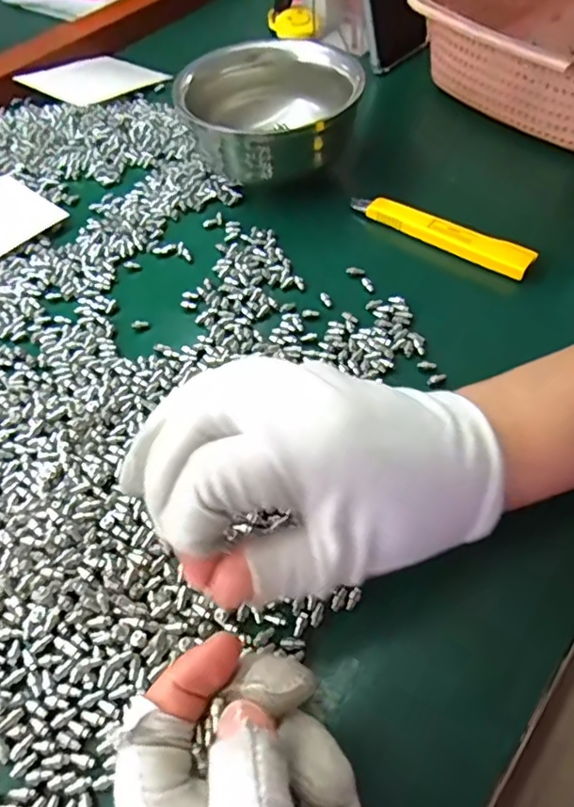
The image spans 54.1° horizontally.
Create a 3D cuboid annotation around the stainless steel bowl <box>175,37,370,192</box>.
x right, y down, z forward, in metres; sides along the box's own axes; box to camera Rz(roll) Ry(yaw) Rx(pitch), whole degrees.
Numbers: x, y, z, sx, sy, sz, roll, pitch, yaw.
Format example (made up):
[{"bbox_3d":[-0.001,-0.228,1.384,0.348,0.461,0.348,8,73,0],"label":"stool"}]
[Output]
[{"bbox_3d":[-0.010,-0.199,0.400,0.123,0.068,0.100,-14,56,-8],"label":"stainless steel bowl"}]

